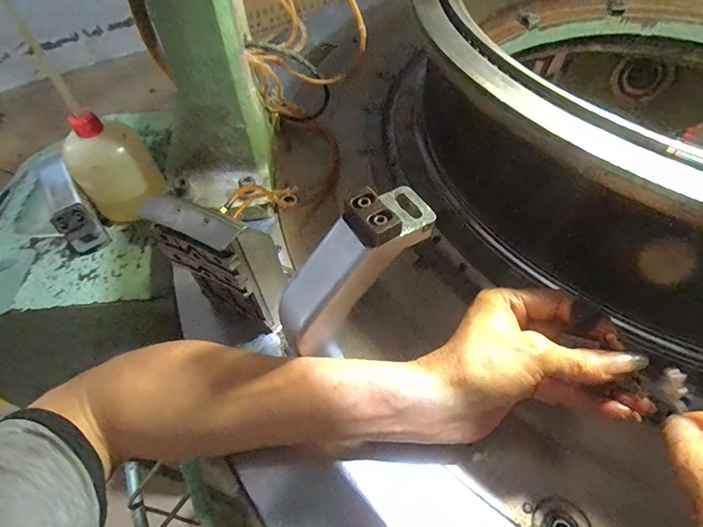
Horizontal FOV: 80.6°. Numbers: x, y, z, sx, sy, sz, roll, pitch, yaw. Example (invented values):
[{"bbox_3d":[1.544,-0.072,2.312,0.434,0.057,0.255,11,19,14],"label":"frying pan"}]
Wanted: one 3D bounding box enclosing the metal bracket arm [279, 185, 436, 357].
[{"bbox_3d":[-0.005,0.007,0.265,0.130,0.044,0.039,-50,58,17],"label":"metal bracket arm"}]

